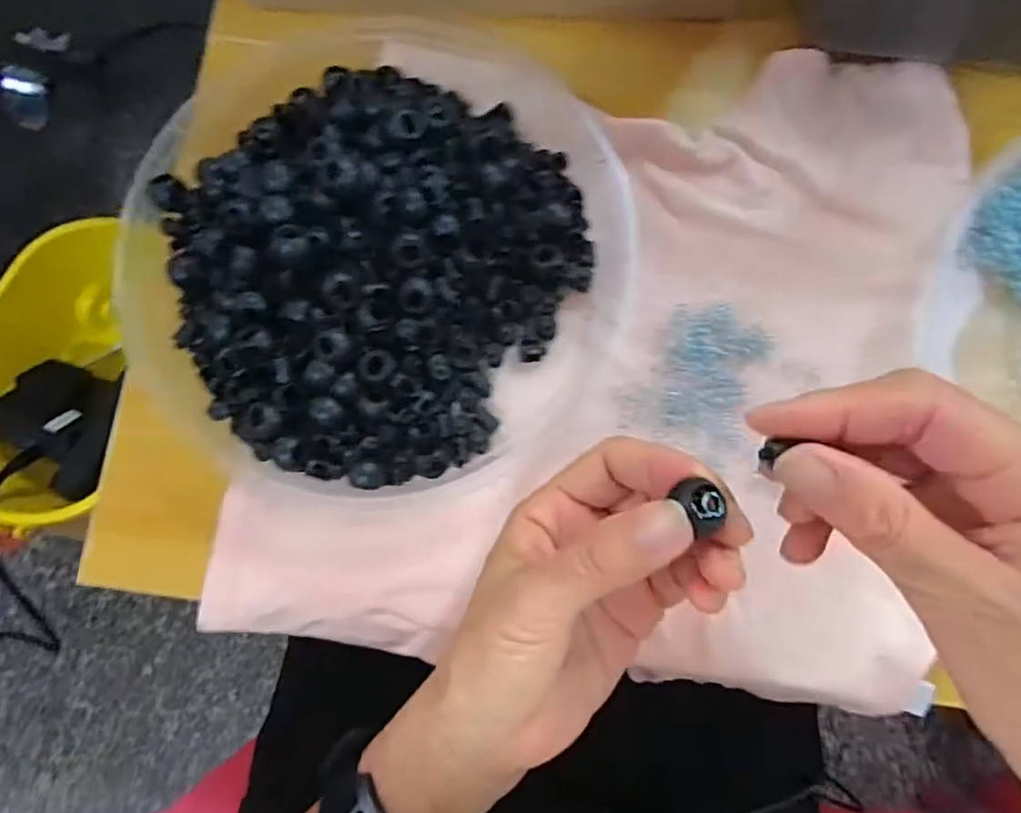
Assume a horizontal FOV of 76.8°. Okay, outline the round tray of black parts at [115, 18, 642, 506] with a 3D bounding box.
[{"bbox_3d":[-0.061,-0.082,0.302,0.235,0.046,0.240,0,79,0],"label":"round tray of black parts"}]

